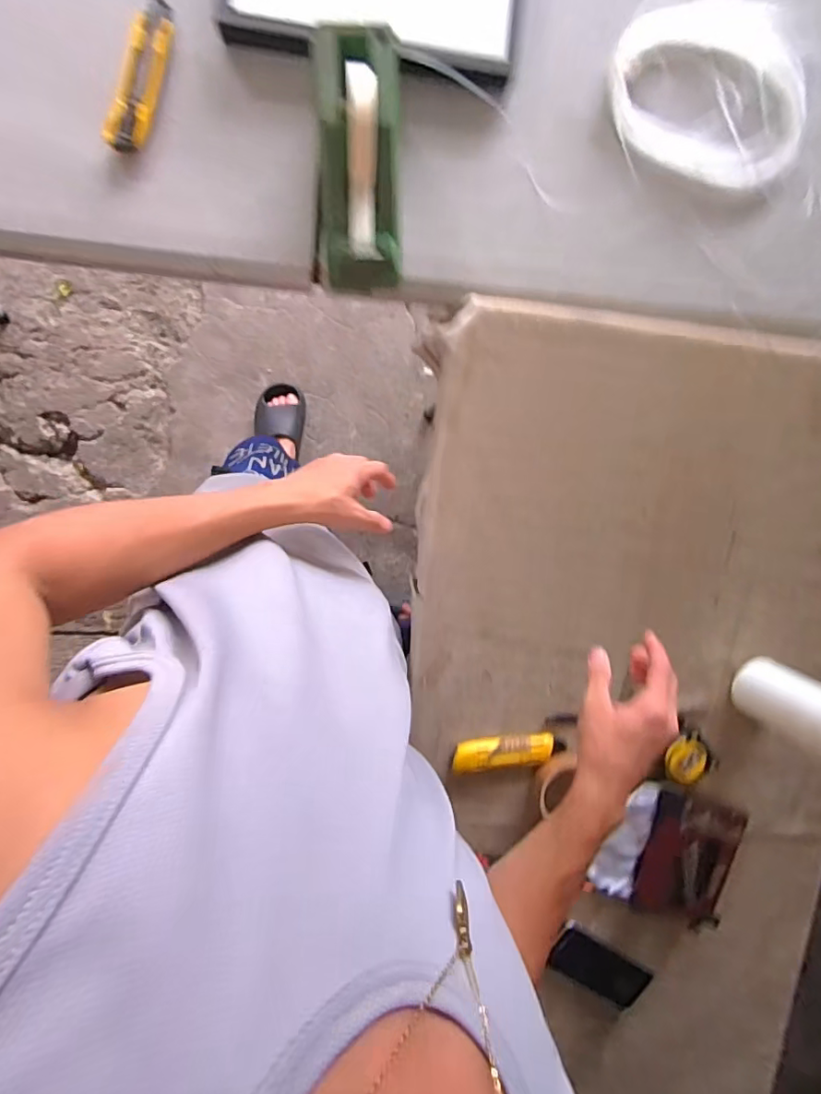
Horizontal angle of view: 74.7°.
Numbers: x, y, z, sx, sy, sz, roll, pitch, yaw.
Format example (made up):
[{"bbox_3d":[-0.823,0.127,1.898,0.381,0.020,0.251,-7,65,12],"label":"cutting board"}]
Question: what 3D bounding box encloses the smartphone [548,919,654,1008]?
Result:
[{"bbox_3d":[0.260,0.579,0.737,0.141,0.010,0.063,36,94,-7],"label":"smartphone"}]

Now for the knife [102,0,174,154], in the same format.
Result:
[{"bbox_3d":[-0.272,-0.477,0.543,0.037,0.013,0.148,19,96,-5],"label":"knife"}]

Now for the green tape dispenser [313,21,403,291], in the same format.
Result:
[{"bbox_3d":[-0.052,-0.370,0.523,0.088,0.111,0.214,-2,113,-3],"label":"green tape dispenser"}]

